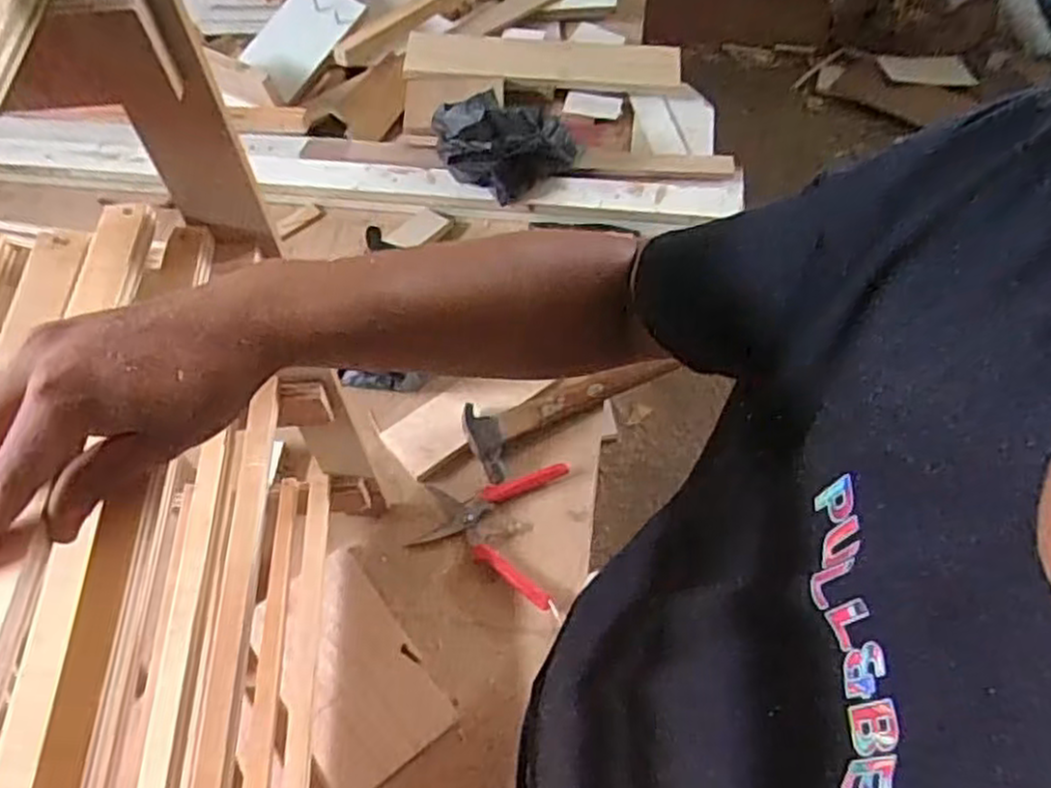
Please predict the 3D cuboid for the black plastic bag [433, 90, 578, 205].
[{"bbox_3d":[-0.025,-0.322,1.004,0.185,0.115,0.092,-3,57,0],"label":"black plastic bag"}]

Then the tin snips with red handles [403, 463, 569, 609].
[{"bbox_3d":[-0.041,0.139,0.788,0.148,0.012,0.147,4,58,5],"label":"tin snips with red handles"}]

